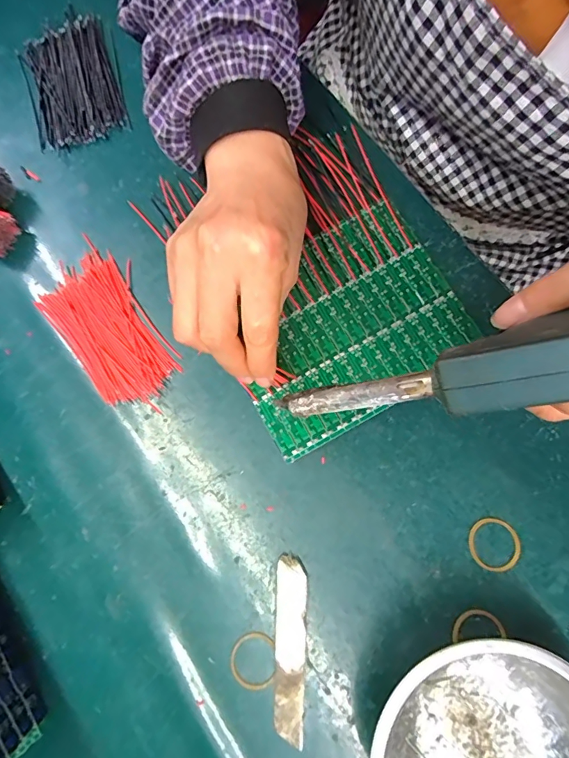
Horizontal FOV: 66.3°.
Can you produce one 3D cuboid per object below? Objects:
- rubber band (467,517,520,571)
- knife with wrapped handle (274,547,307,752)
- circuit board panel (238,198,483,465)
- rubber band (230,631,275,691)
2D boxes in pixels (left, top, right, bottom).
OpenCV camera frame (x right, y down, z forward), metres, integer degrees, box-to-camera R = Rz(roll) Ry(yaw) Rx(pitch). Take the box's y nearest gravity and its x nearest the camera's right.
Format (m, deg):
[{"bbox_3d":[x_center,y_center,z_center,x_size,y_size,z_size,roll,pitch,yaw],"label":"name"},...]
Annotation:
[{"bbox_3d":[0.131,0.103,0.270,0.031,0.004,0.032,0,79,2],"label":"rubber band"},{"bbox_3d":[0.003,0.162,0.264,0.019,0.005,0.102,2,79,2],"label":"knife with wrapped handle"},{"bbox_3d":[0.036,-0.035,0.288,0.148,0.008,0.120,-31,81,-5],"label":"circuit board panel"},{"bbox_3d":[-0.019,0.171,0.264,0.027,0.004,0.032,-2,79,0],"label":"rubber band"}]

